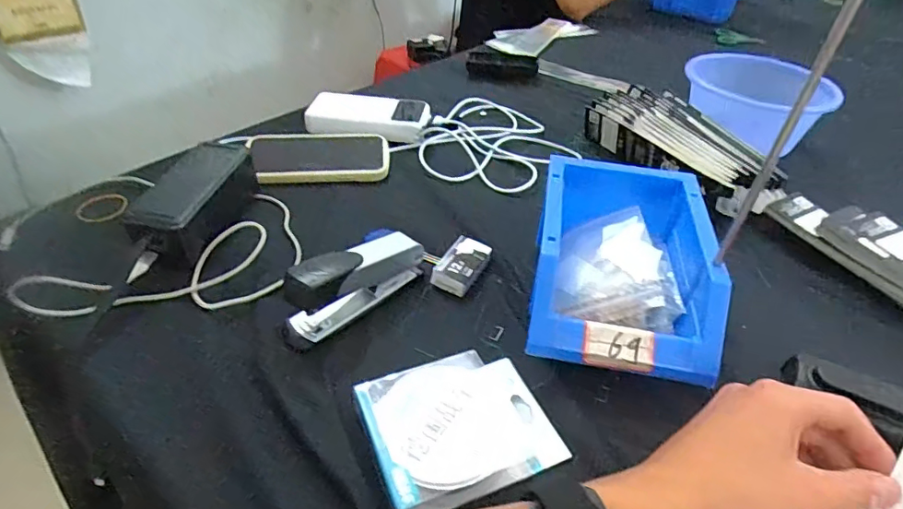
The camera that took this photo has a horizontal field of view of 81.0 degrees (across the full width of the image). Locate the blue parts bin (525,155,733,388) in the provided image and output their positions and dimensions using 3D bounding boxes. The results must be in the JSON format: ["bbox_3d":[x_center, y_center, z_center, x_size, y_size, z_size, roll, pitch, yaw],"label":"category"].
[{"bbox_3d":[0.128,0.005,0.405,0.123,0.068,0.177,9,40,7],"label":"blue parts bin"}]

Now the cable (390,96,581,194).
[{"bbox_3d":[0.052,-0.135,0.617,0.165,0.026,0.189,22,43,21],"label":"cable"}]

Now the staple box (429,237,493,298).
[{"bbox_3d":[0.010,0.009,0.445,0.032,0.016,0.058,21,43,19],"label":"staple box"}]

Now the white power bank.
[{"bbox_3d":[-0.096,-0.162,0.616,0.136,0.029,0.058,2,40,-2],"label":"white power bank"}]

